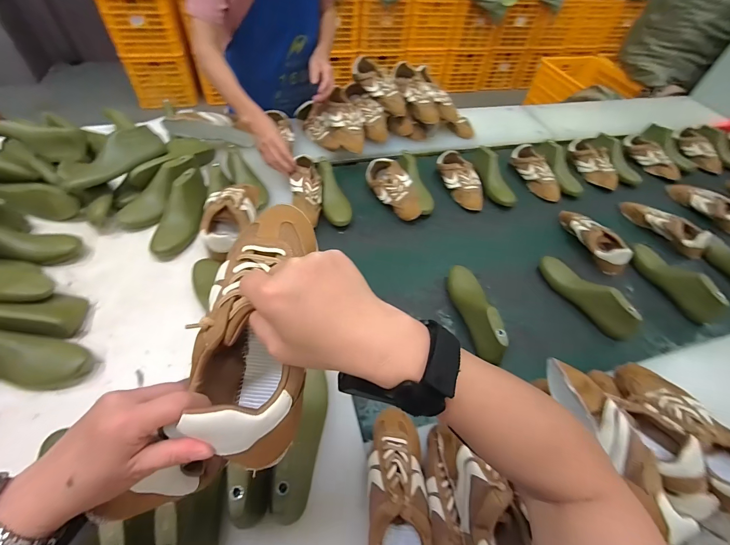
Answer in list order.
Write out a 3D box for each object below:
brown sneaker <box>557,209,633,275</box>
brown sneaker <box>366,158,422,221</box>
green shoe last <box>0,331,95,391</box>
[{"bbox_3d":[0.644,-0.102,0.945,0.075,0.072,0.244,-9,54,-10],"label":"brown sneaker"},{"bbox_3d":[0.089,-0.247,1.007,0.099,0.081,0.240,-22,58,-19],"label":"brown sneaker"},{"bbox_3d":[-0.600,0.133,0.560,0.240,0.067,0.085,17,53,-8],"label":"green shoe last"}]

